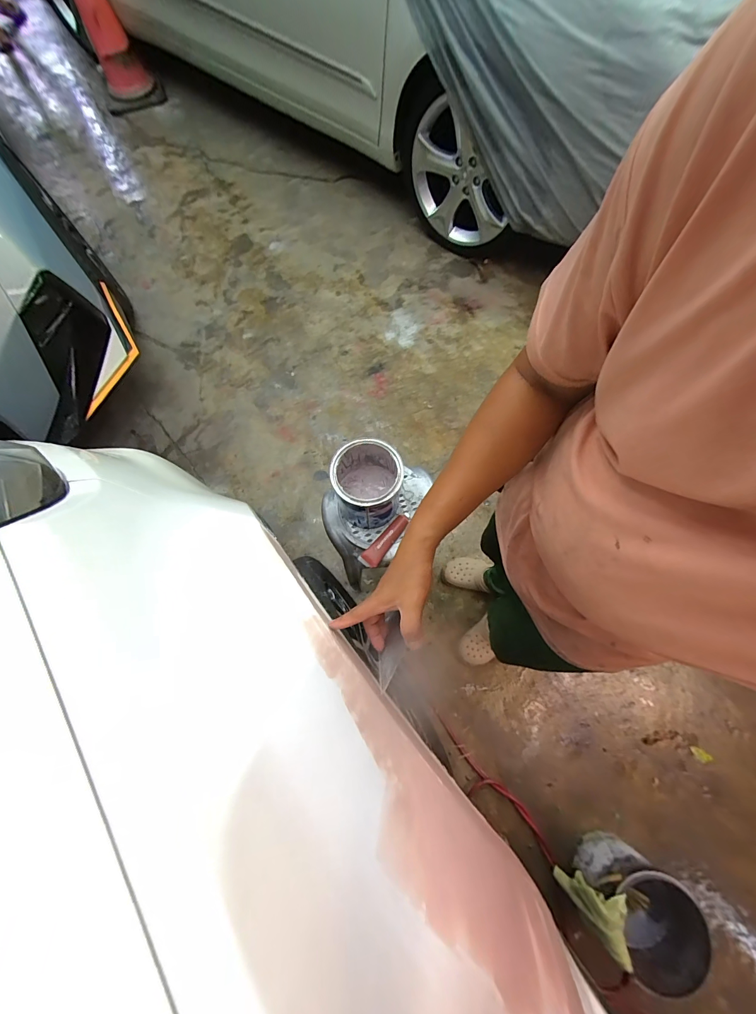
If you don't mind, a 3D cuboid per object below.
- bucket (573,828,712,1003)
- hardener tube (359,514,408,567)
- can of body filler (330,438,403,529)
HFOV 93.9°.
[{"bbox_3d":[0.689,1.038,0.927,0.202,0.224,0.208,-1,71,4],"label":"bucket"},{"bbox_3d":[0.022,0.082,0.936,0.048,0.025,0.176,35,77,15],"label":"hardener tube"},{"bbox_3d":[-0.025,-0.051,0.883,0.155,0.212,0.164,-1,71,4],"label":"can of body filler"}]

